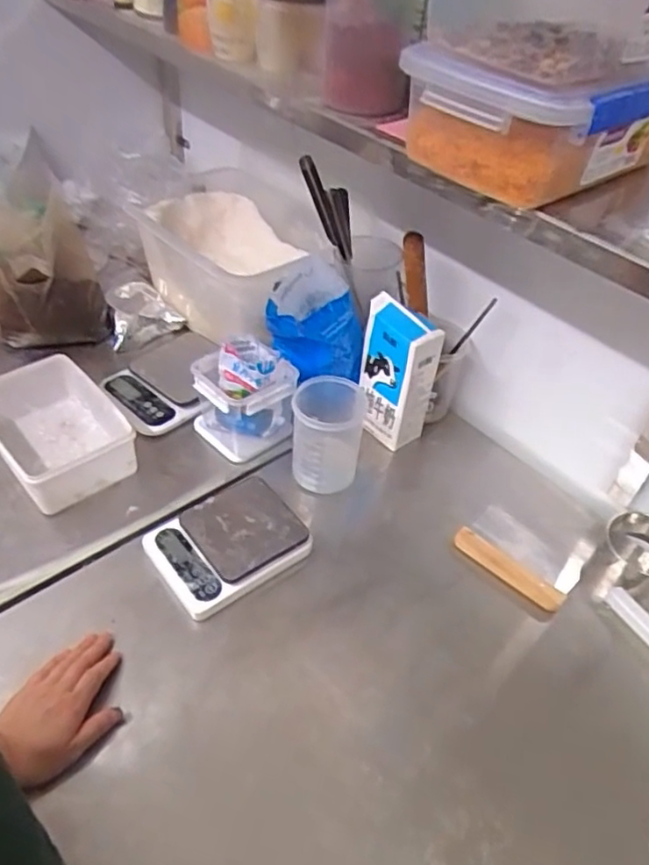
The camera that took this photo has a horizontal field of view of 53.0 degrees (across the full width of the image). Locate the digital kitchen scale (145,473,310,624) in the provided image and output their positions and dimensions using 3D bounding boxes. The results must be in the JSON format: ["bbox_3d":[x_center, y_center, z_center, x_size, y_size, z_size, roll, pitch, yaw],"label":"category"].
[{"bbox_3d":[-0.123,0.136,0.813,0.173,0.043,0.143,-26,51,-28],"label":"digital kitchen scale"}]

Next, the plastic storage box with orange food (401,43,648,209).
[{"bbox_3d":[0.189,-0.289,0.581,0.196,0.103,0.180,-31,55,-32],"label":"plastic storage box with orange food"}]

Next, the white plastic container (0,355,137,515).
[{"bbox_3d":[-0.366,-0.001,0.899,0.140,0.082,0.211,-27,52,-28],"label":"white plastic container"}]

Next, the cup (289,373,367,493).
[{"bbox_3d":[0.004,0.007,0.897,0.095,0.139,0.096,2,44,-2],"label":"cup"}]

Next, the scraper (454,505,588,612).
[{"bbox_3d":[0.265,0.148,0.856,0.146,0.017,0.128,32,50,25],"label":"scraper"}]

